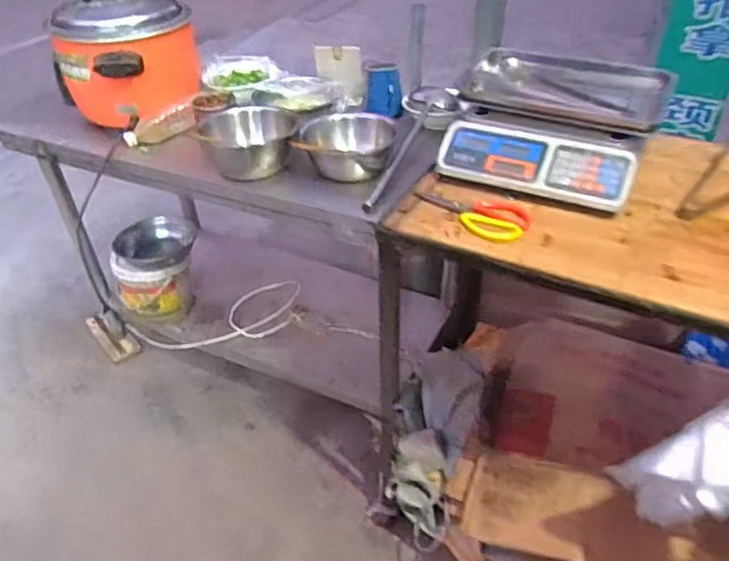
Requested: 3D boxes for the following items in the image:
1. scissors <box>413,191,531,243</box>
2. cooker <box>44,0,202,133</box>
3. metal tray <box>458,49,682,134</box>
[{"bbox_3d":[0.163,-0.103,0.924,0.189,0.017,0.096,15,44,17],"label":"scissors"},{"bbox_3d":[-0.558,-0.523,1.348,0.258,0.242,0.254,15,44,17],"label":"cooker"},{"bbox_3d":[0.357,-0.346,1.030,0.334,0.040,0.222,23,47,24],"label":"metal tray"}]

